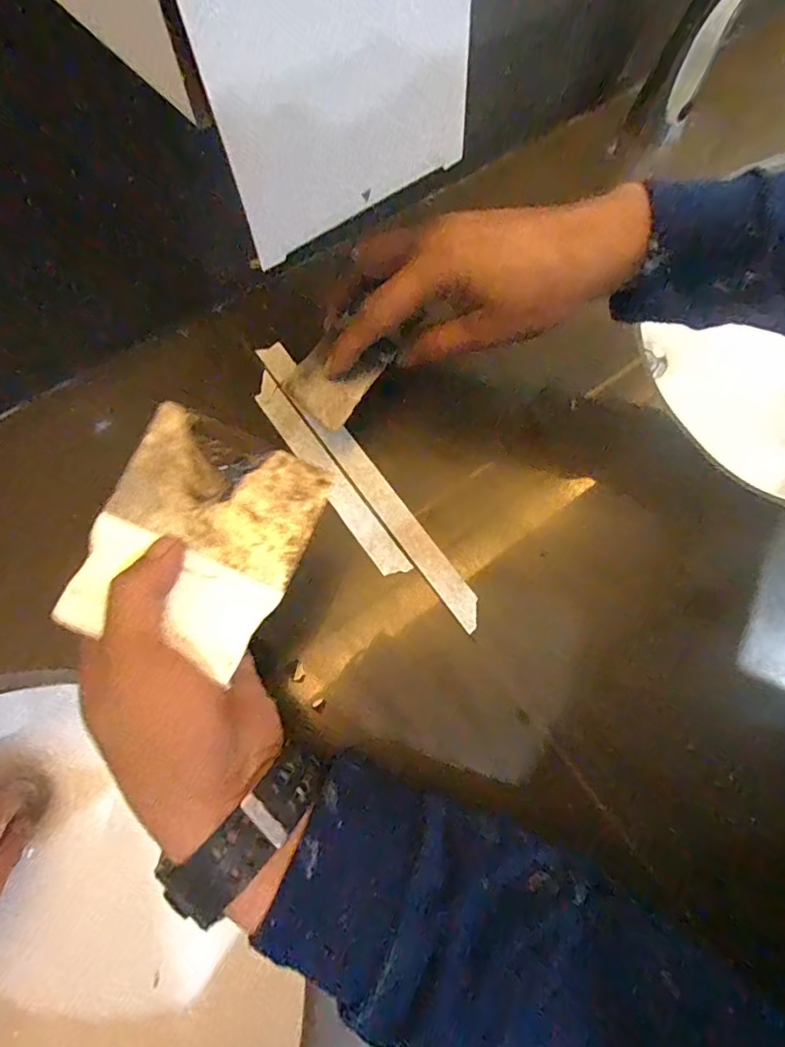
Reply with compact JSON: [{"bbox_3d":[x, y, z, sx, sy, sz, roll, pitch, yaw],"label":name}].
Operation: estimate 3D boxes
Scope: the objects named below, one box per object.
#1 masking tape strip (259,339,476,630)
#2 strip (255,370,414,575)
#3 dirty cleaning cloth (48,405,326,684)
[{"bbox_3d":[-0.019,-0.032,0.336,0.021,0.004,0.237,-35,77,-11],"label":"masking tape strip"},{"bbox_3d":[-0.045,-0.034,0.335,0.019,0.004,0.166,-35,77,-6],"label":"strip"},{"bbox_3d":[-0.087,0.005,0.225,0.088,0.016,0.102,21,71,5],"label":"dirty cleaning cloth"}]

